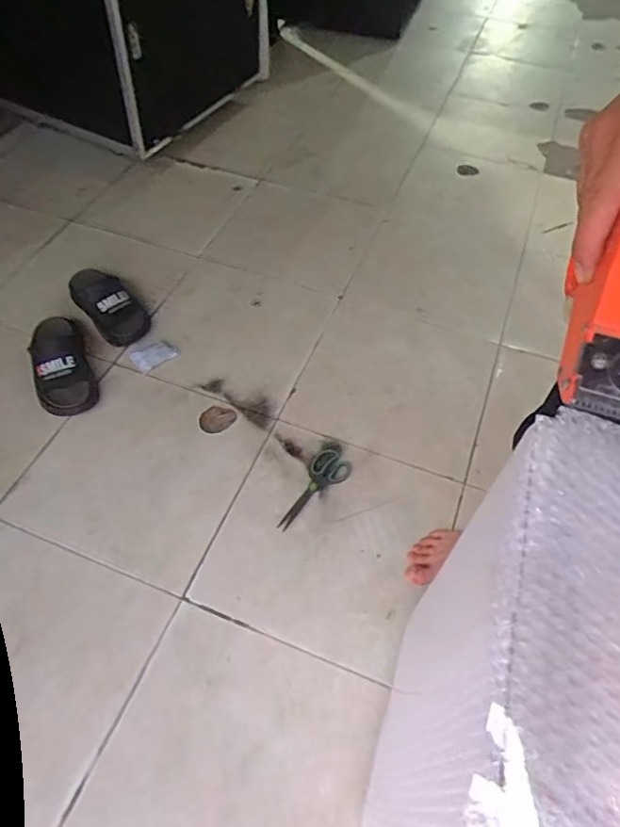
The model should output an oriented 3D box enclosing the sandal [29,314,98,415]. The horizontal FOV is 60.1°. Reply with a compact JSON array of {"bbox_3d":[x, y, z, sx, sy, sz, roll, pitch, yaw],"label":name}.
[{"bbox_3d":[-0.531,-0.109,1.143,0.107,0.082,0.255,-21,58,-16],"label":"sandal"}]

